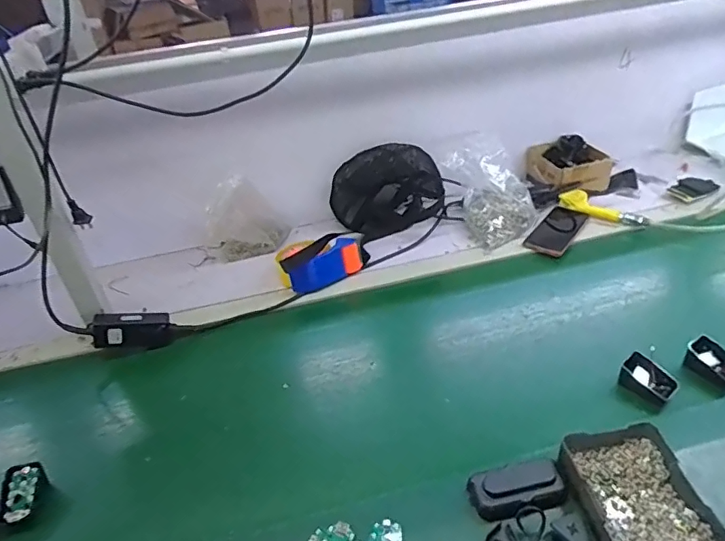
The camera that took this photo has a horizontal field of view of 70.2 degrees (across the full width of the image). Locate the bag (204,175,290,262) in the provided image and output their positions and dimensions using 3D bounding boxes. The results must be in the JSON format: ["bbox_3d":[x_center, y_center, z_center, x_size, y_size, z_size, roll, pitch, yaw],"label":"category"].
[{"bbox_3d":[-0.245,-0.118,1.050,0.171,0.133,0.065,-14,35,-10],"label":"bag"}]

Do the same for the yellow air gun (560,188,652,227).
[{"bbox_3d":[0.491,-0.122,1.057,0.038,0.049,0.177,-31,41,-31],"label":"yellow air gun"}]

